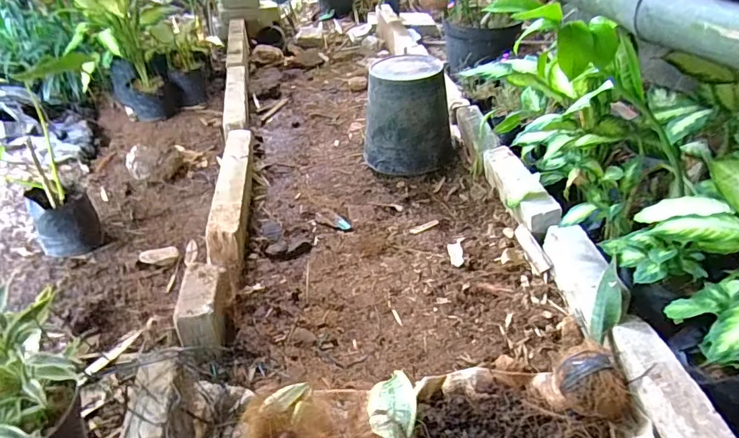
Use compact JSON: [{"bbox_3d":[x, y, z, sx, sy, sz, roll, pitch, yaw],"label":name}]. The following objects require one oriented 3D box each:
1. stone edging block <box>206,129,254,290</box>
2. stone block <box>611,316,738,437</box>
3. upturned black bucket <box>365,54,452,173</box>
[{"bbox_3d":[-0.390,-0.074,1.391,0.086,0.135,0.639,-6,38,-6],"label":"stone edging block"},{"bbox_3d":[0.503,0.293,0.813,0.076,0.081,0.299,-2,38,-1],"label":"stone block"},{"bbox_3d":[0.142,-0.355,1.650,0.290,0.335,0.327,6,38,9],"label":"upturned black bucket"}]

